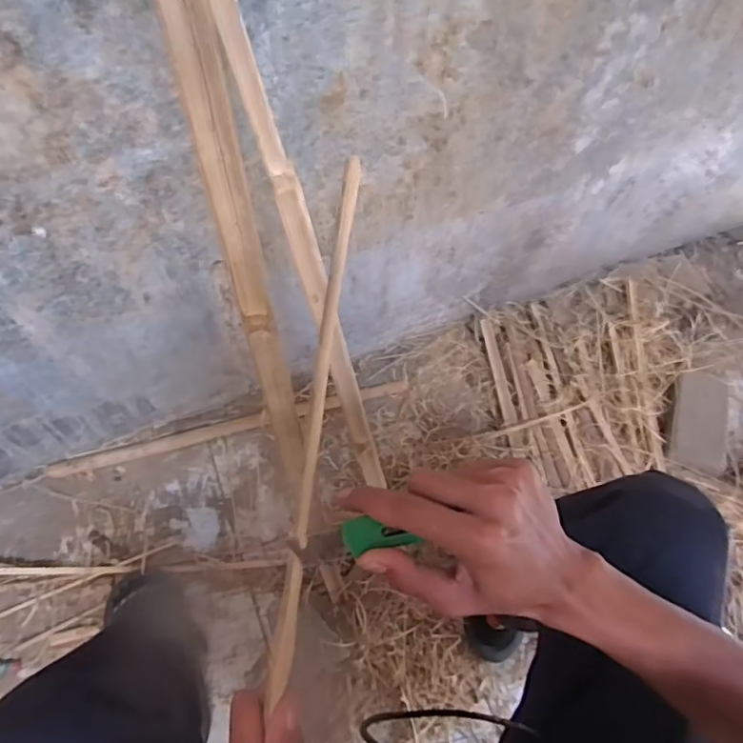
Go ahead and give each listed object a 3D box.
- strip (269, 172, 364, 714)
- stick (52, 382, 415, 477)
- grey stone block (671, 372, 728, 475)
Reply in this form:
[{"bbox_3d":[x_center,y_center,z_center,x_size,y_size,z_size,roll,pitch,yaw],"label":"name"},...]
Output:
[{"bbox_3d":[-0.032,0.030,0.311,0.011,0.011,0.304,8,86,3],"label":"strip"},{"bbox_3d":[-0.263,0.105,1.070,0.687,0.013,0.035,-13,62,-9],"label":"stick"},{"bbox_3d":[0.620,0.091,1.028,0.104,0.033,0.194,15,61,7],"label":"grey stone block"}]

